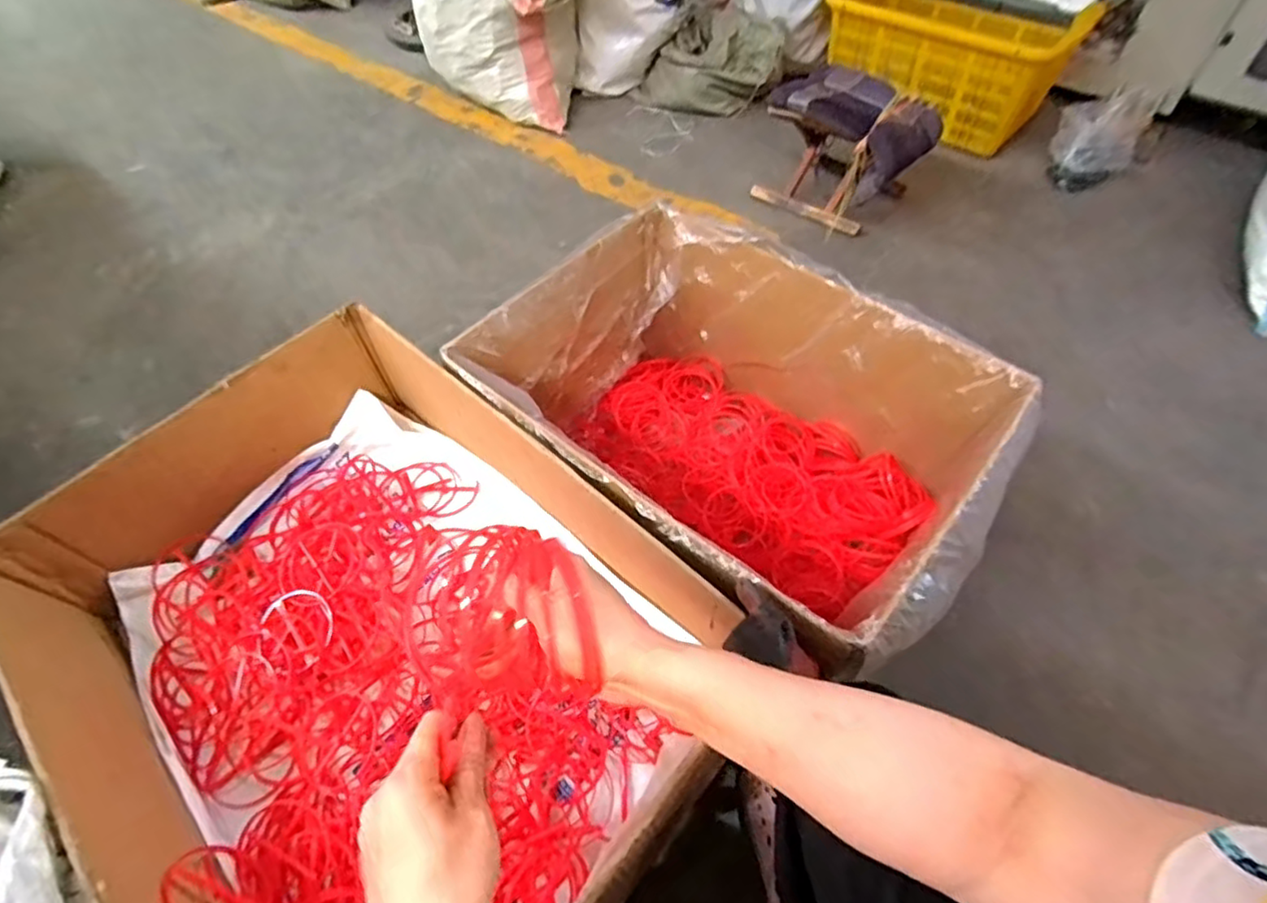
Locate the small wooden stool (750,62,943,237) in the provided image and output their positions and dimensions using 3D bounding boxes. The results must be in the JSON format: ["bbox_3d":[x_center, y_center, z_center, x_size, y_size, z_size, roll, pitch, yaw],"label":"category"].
[{"bbox_3d":[0.515,-0.719,1.517,0.334,0.259,0.304,31,58,19],"label":"small wooden stool"}]

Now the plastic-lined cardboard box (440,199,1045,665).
[{"bbox_3d":[0.130,-0.011,0.878,0.609,0.292,0.443,32,59,22],"label":"plastic-lined cardboard box"}]

